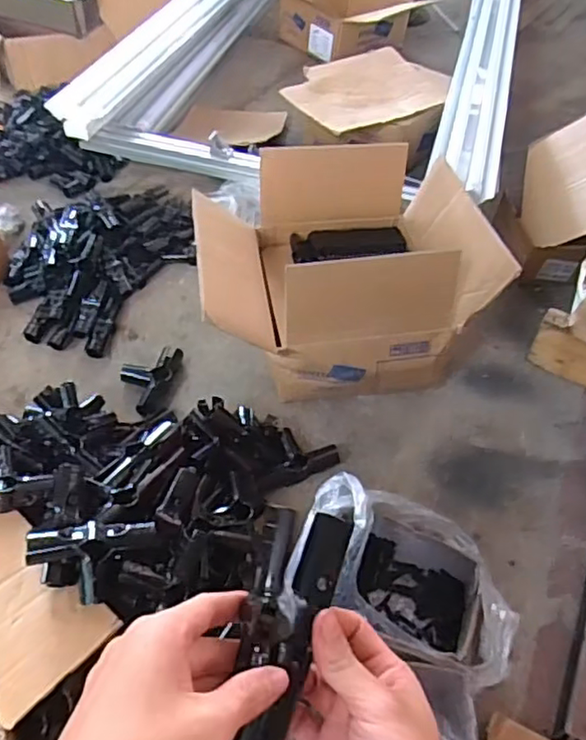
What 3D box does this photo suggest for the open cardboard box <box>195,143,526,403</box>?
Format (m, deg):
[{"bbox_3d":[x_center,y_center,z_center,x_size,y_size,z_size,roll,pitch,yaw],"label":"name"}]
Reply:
[{"bbox_3d":[0.072,-0.170,1.075,0.457,0.244,0.380,-5,50,-10],"label":"open cardboard box"}]

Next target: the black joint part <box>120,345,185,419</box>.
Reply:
[{"bbox_3d":[-0.239,0.012,1.024,0.088,0.035,0.144,16,49,9],"label":"black joint part"}]

